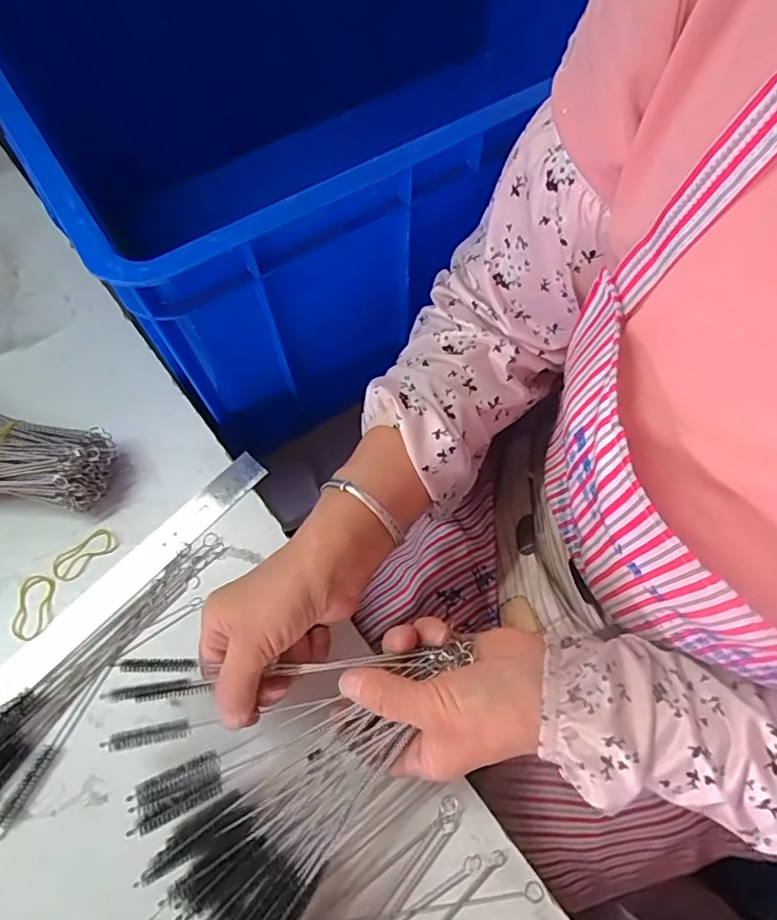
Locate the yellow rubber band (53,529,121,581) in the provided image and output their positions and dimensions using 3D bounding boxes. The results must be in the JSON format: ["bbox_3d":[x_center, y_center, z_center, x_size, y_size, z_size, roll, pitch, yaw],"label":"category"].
[{"bbox_3d":[-0.217,0.068,0.403,0.045,0.004,0.021,-37,71,-16],"label":"yellow rubber band"}]

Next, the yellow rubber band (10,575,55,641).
[{"bbox_3d":[-0.244,0.101,0.386,0.025,0.004,0.043,-3,65,-2],"label":"yellow rubber band"}]

